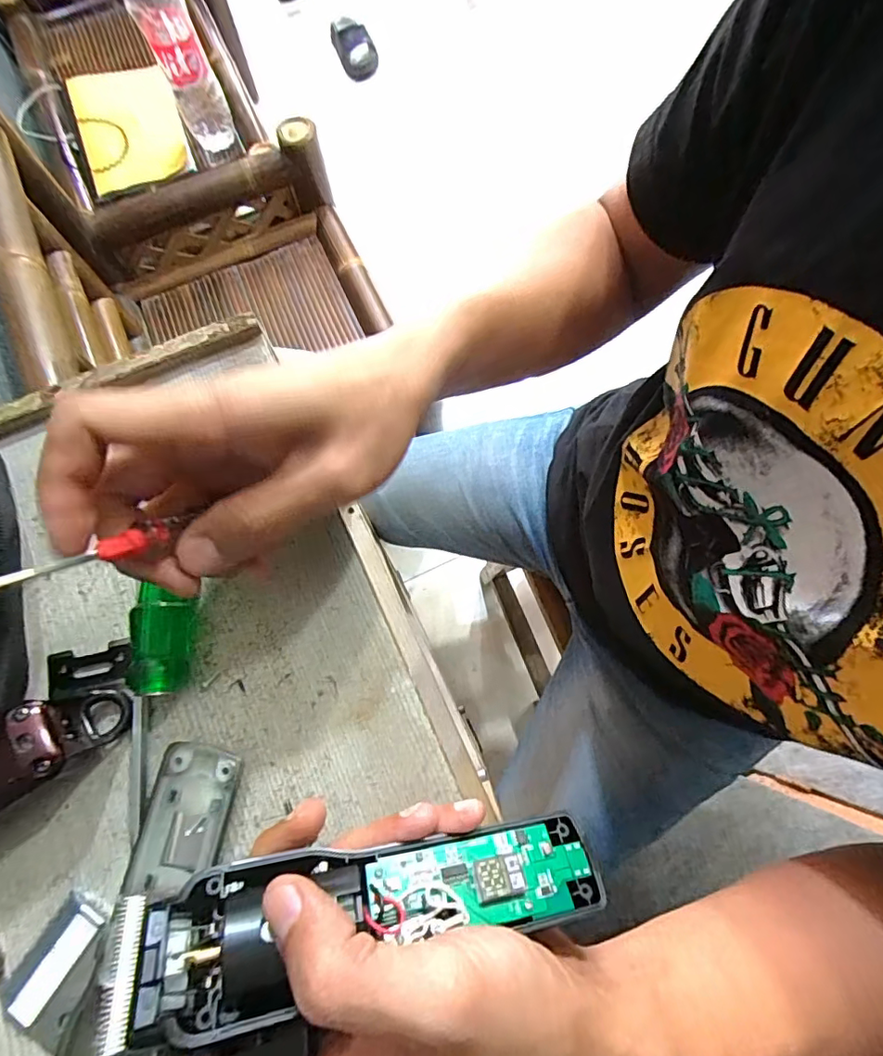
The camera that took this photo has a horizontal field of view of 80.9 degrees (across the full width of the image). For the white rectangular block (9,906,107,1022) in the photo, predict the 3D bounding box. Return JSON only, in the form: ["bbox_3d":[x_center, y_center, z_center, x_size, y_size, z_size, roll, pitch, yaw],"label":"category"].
[{"bbox_3d":[-0.159,0.180,0.213,0.012,0.004,0.045,32,78,9],"label":"white rectangular block"}]

